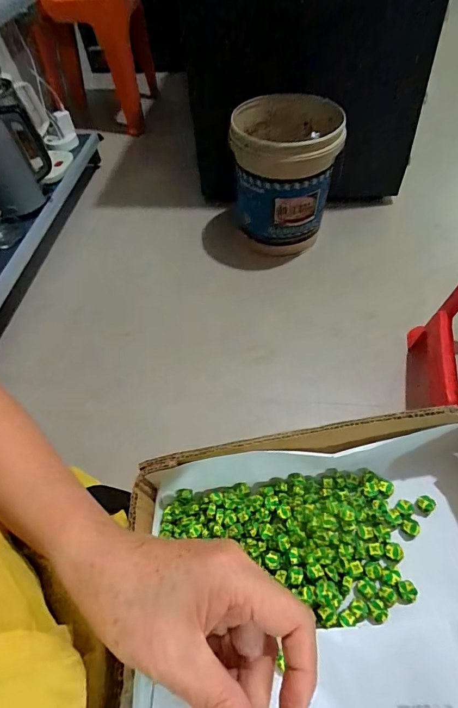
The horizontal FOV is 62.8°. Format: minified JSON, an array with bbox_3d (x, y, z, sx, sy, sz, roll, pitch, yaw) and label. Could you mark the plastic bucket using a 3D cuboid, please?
[{"bbox_3d":[0.149,-0.474,1.043,0.266,0.342,0.232,4,53,5],"label":"plastic bucket"}]

